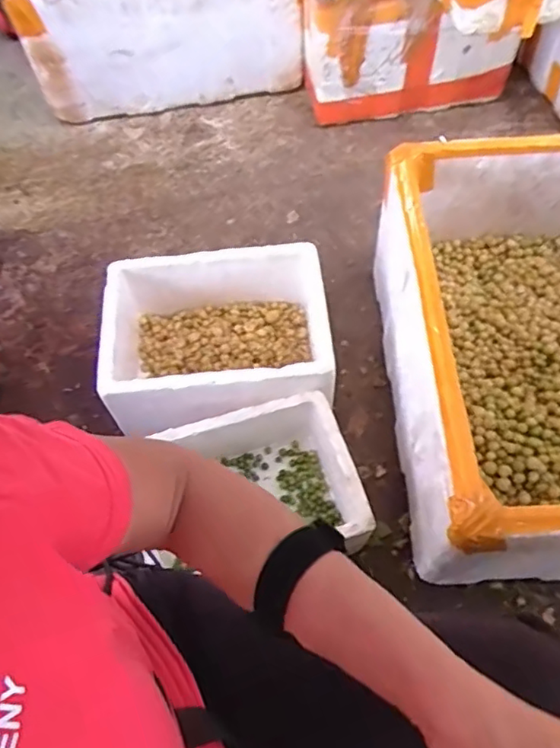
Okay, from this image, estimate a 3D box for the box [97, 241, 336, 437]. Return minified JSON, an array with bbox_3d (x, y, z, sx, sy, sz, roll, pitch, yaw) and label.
[{"bbox_3d":[-0.095,-0.055,0.914,0.330,0.139,0.238,-5,59,-1],"label":"box"}]

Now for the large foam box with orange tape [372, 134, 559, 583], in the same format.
[{"bbox_3d":[0.387,-0.036,0.807,0.425,0.243,0.558,-3,59,1],"label":"large foam box with orange tape"}]

